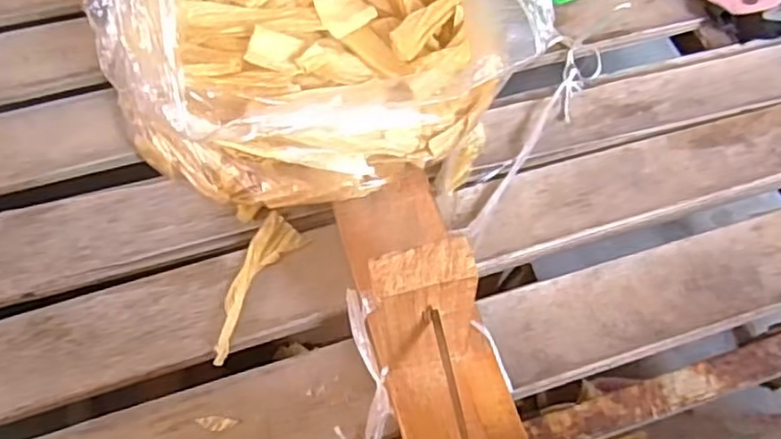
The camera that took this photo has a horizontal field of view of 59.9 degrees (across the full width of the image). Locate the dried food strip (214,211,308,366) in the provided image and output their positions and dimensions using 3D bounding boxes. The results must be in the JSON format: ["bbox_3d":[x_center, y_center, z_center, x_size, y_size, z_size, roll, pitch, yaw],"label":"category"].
[{"bbox_3d":[-0.082,0.038,0.392,0.025,0.010,0.092,25,64,10],"label":"dried food strip"}]

